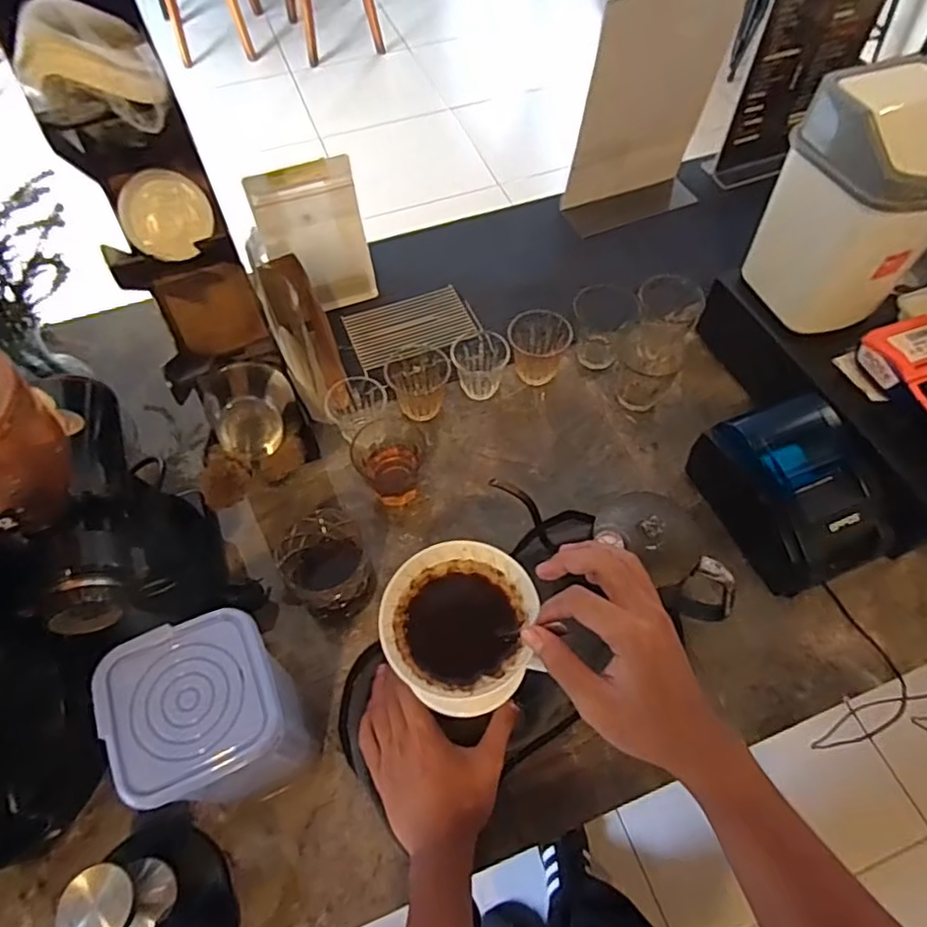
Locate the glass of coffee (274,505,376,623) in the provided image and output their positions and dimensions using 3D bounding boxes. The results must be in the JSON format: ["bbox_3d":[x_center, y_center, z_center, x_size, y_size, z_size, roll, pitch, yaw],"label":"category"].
[{"bbox_3d":[-0.132,0.106,0.610,0.074,0.088,0.084,-16,60,-9],"label":"glass of coffee"}]

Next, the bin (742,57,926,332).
[{"bbox_3d":[0.394,-0.253,0.608,0.121,0.212,0.138,-20,60,-11],"label":"bin"}]

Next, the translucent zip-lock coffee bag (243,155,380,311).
[{"bbox_3d":[-0.188,-0.286,0.782,0.127,0.186,0.035,-9,59,-5],"label":"translucent zip-lock coffee bag"}]

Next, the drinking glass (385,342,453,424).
[{"bbox_3d":[-0.052,-0.096,0.735,0.072,0.076,0.061,-12,59,-7],"label":"drinking glass"}]

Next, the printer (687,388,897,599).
[{"bbox_3d":[0.343,0.030,0.634,0.120,0.103,0.176,-20,60,-12],"label":"printer"}]

